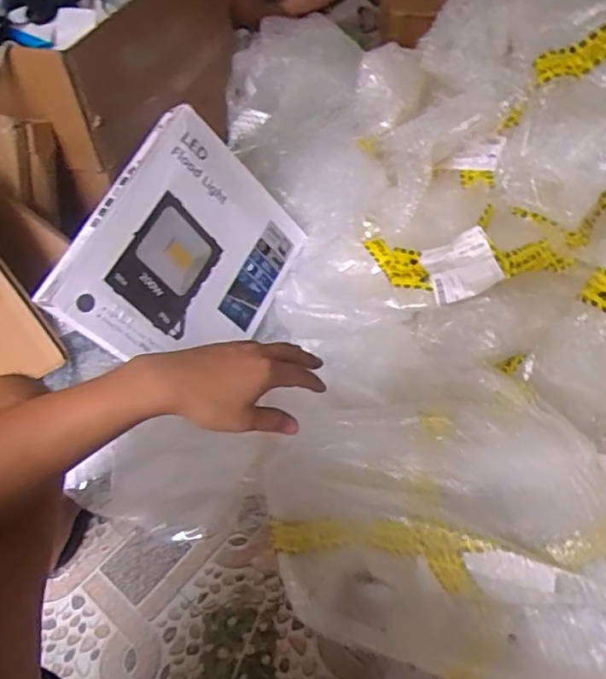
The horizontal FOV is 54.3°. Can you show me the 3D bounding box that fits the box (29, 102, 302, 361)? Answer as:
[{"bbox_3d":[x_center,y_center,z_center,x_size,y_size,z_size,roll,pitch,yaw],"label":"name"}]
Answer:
[{"bbox_3d":[-0.180,-0.120,0.941,0.071,0.315,0.363,7,63,48],"label":"box"}]

